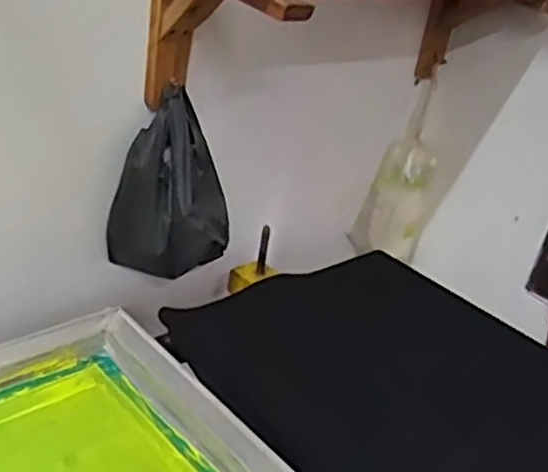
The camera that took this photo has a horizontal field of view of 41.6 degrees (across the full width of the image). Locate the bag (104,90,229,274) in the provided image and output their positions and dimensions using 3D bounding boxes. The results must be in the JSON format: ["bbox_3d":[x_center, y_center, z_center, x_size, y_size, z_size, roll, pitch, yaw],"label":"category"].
[{"bbox_3d":[-0.133,-0.051,0.922,0.139,0.229,0.103,24,31,22],"label":"bag"}]

